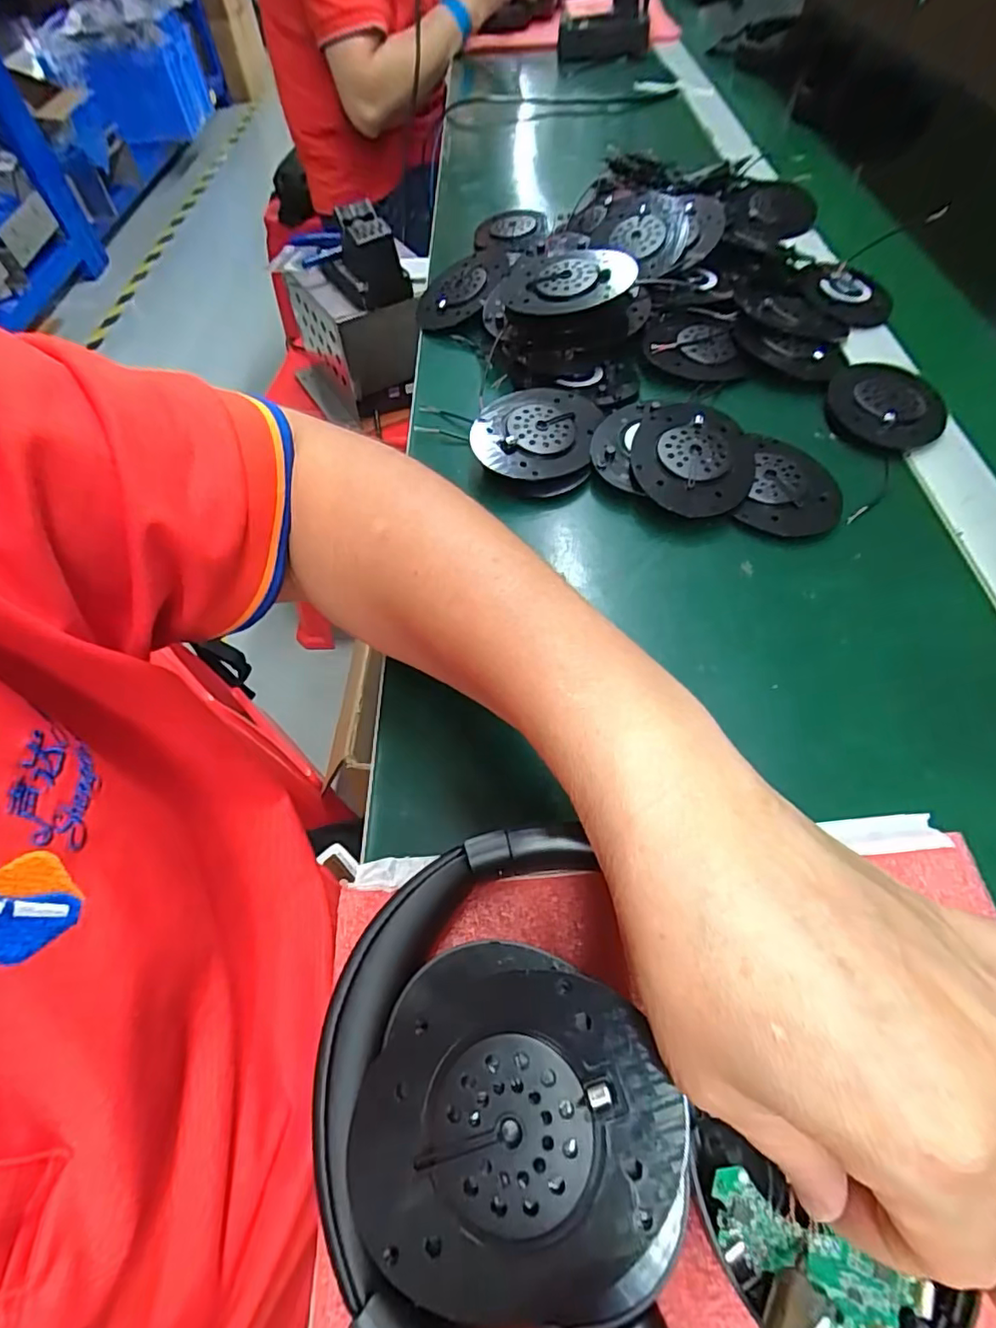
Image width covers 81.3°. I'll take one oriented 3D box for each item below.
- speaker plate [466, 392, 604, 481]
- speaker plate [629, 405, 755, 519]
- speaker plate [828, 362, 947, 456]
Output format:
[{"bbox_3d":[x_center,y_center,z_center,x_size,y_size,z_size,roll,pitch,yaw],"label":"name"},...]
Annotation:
[{"bbox_3d":[0.023,-0.140,0.344,0.065,0.010,0.076,14,59,11],"label":"speaker plate"},{"bbox_3d":[0.110,-0.118,0.330,0.066,0.016,0.079,13,58,10],"label":"speaker plate"},{"bbox_3d":[0.243,-0.164,0.362,0.066,0.011,0.081,21,60,15],"label":"speaker plate"}]

